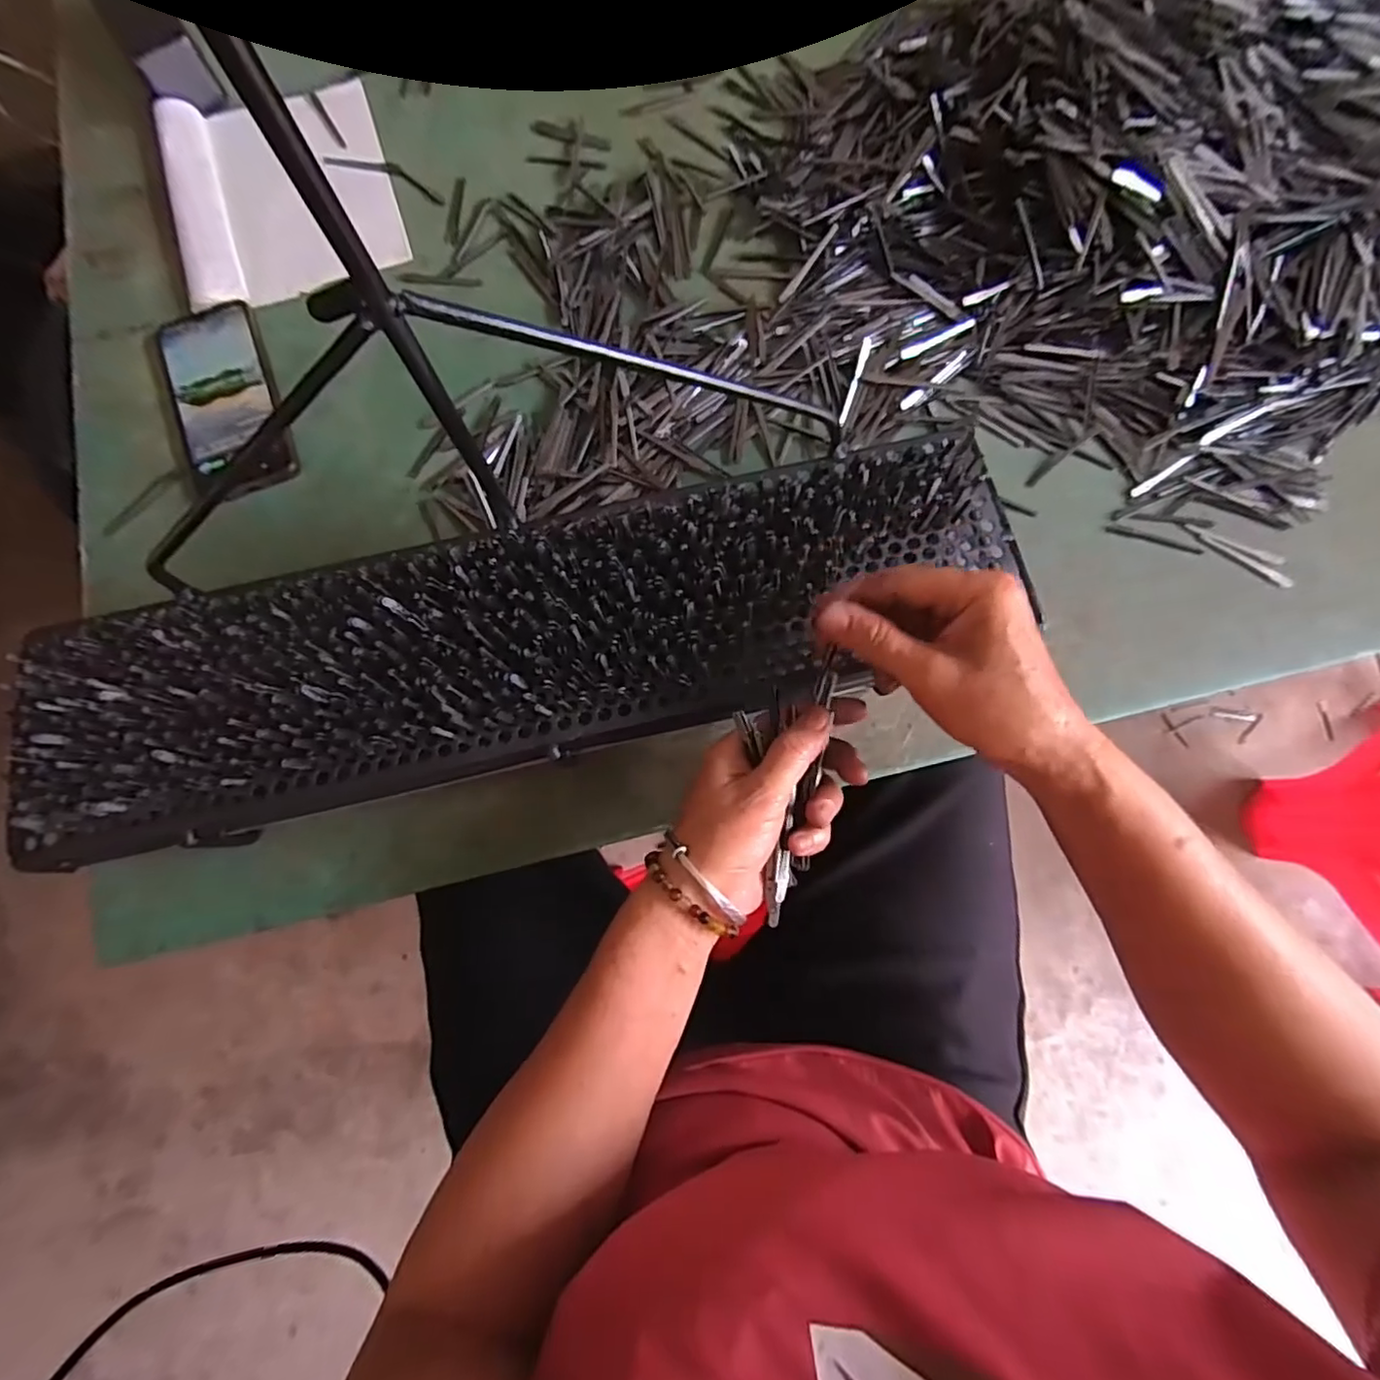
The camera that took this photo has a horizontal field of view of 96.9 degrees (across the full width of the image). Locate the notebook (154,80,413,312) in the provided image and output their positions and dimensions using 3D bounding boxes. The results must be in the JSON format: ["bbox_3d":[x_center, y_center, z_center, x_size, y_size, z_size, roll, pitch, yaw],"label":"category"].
[{"bbox_3d":[-0.335,-0.414,0.501,0.169,0.017,0.197,-16,79,-2],"label":"notebook"}]

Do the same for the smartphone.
[{"bbox_3d":[-0.356,-0.220,0.462,0.080,0.012,0.162,-24,79,-4],"label":"smartphone"}]

